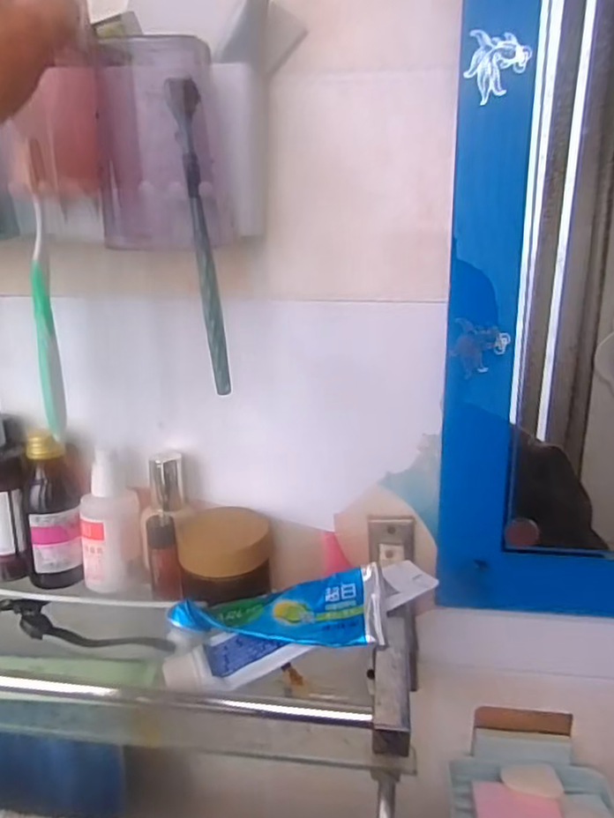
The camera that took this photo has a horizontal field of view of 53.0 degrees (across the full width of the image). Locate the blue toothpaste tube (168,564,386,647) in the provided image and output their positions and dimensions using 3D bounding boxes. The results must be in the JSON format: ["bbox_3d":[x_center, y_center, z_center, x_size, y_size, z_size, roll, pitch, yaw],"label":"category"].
[{"bbox_3d":[-0.021,0.135,0.401,0.143,0.031,0.053,-14,36,8],"label":"blue toothpaste tube"}]

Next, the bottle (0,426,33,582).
[{"bbox_3d":[-0.242,0.080,0.492,0.038,0.120,0.034,-7,16,-29],"label":"bottle"}]

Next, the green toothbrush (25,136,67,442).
[{"bbox_3d":[-0.165,-0.070,0.386,0.013,0.175,0.013,-4,15,-18],"label":"green toothbrush"}]

